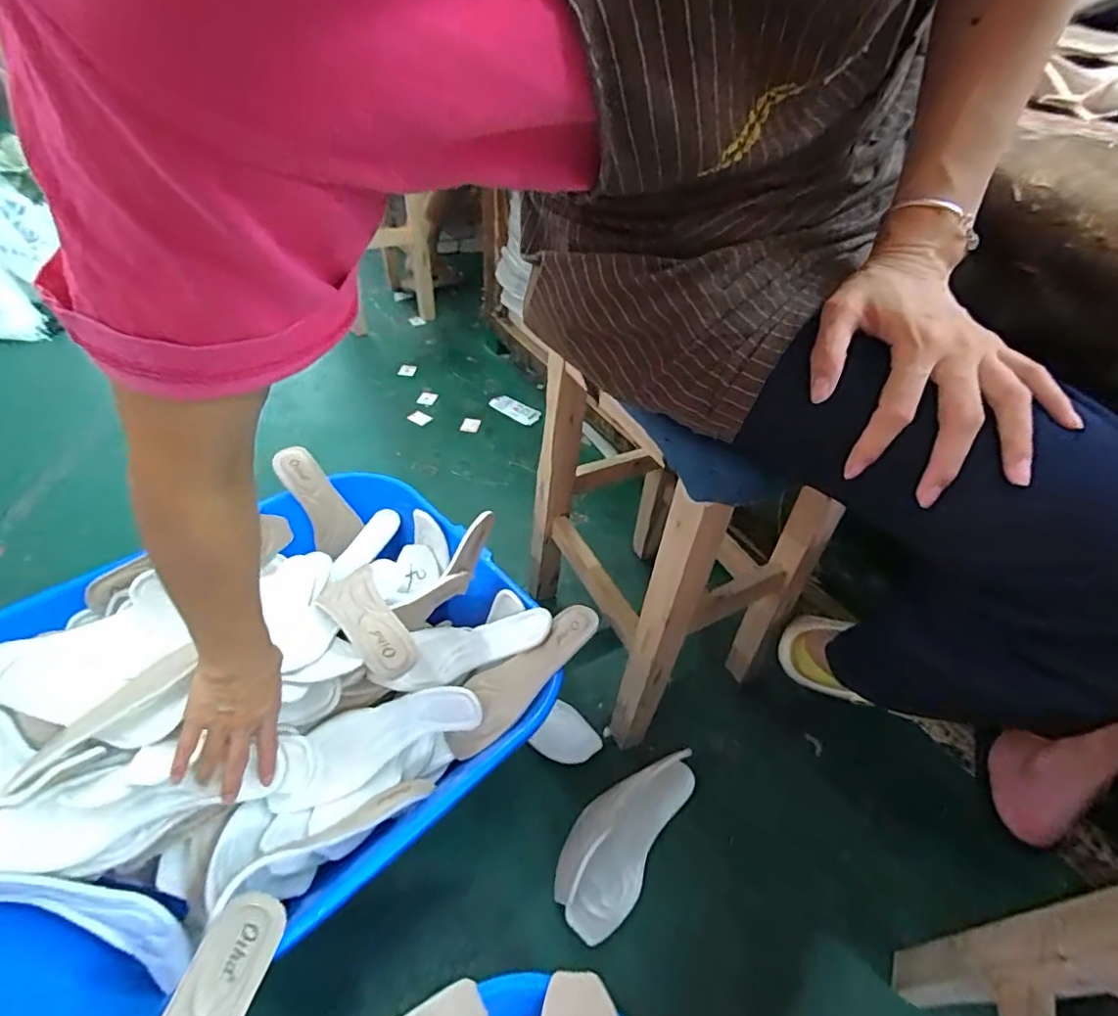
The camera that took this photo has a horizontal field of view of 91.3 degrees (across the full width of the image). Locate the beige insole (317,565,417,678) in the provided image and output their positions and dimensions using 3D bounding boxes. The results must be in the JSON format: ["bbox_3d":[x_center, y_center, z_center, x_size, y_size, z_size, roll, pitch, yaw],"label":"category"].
[{"bbox_3d":[-0.227,0.127,0.635,0.068,0.036,0.162,-25,50,-27],"label":"beige insole"}]

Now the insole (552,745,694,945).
[{"bbox_3d":[0.076,0.383,0.657,0.094,0.053,0.227,28,48,23],"label":"insole"}]

